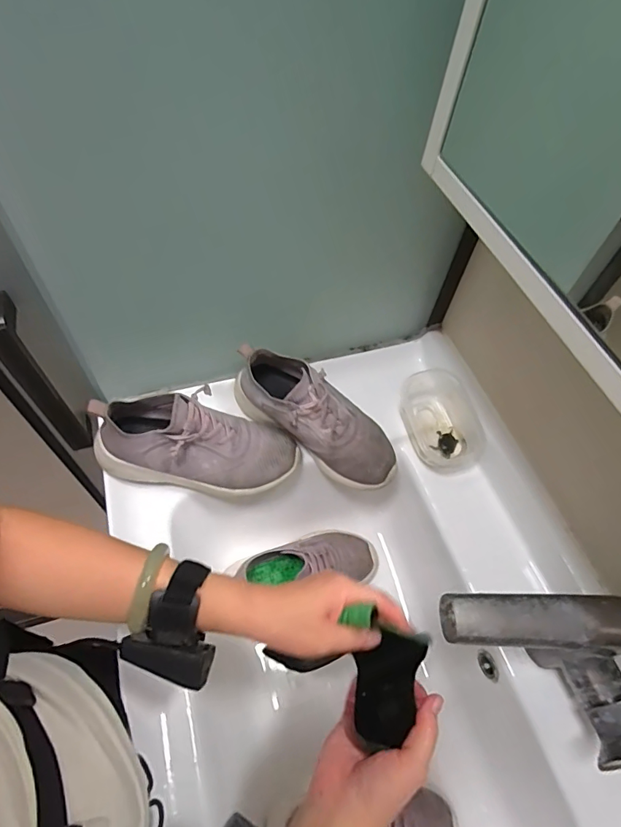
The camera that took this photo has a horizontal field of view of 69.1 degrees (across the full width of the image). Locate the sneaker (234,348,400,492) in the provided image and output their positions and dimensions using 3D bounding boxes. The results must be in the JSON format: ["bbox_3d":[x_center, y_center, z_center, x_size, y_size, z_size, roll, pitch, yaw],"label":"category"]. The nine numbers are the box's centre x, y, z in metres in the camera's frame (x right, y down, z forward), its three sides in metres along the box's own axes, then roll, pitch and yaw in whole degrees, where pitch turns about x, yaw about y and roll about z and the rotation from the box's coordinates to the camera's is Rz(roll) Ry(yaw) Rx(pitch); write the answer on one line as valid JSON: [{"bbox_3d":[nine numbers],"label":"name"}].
[{"bbox_3d":[0.008,0.002,0.547,0.225,0.084,0.082,38,61,4],"label":"sneaker"}]

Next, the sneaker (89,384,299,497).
[{"bbox_3d":[-0.124,0.033,0.509,0.224,0.103,0.086,12,56,-12],"label":"sneaker"}]

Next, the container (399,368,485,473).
[{"bbox_3d":[0.168,0.008,0.582,0.076,0.062,0.126,-12,59,-12],"label":"container"}]

